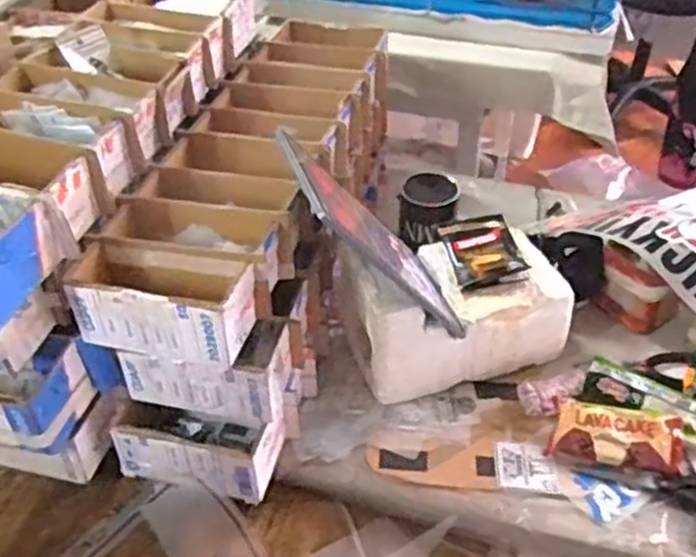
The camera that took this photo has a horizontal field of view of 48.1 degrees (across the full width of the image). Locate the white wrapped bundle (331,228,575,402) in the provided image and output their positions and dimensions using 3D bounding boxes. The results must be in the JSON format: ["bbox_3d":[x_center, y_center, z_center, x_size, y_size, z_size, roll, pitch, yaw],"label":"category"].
[{"bbox_3d":[0.123,0.030,0.905,0.233,0.145,0.150,-12,42,-12],"label":"white wrapped bundle"}]

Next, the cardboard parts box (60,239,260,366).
[{"bbox_3d":[-0.171,0.021,0.725,0.159,0.072,0.079,10,43,13],"label":"cardboard parts box"}]

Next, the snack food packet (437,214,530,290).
[{"bbox_3d":[0.159,-0.036,0.901,0.084,0.031,0.110,-9,42,-8],"label":"snack food packet"}]

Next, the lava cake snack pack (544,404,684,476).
[{"bbox_3d":[0.285,0.169,0.827,0.131,0.035,0.062,9,42,12],"label":"lava cake snack pack"}]

